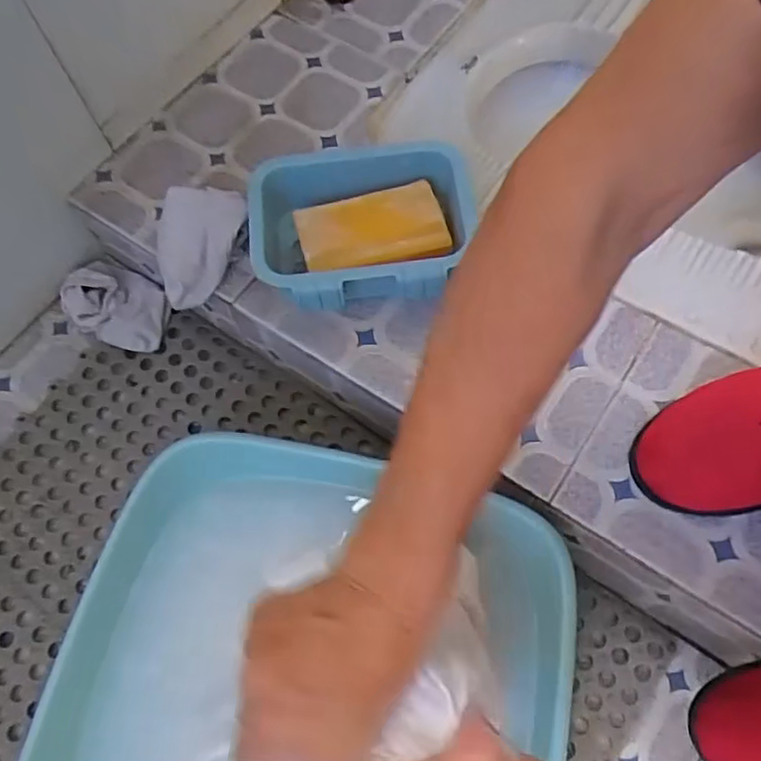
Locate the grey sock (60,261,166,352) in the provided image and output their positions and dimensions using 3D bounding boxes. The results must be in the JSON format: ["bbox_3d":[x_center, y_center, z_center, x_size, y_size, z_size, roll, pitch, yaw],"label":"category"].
[{"bbox_3d":[-0.246,-0.070,0.622,0.103,0.037,0.073,28,71,14],"label":"grey sock"}]

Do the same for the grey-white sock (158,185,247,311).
[{"bbox_3d":[-0.145,-0.110,0.537,0.066,0.048,0.080,-1,67,3],"label":"grey-white sock"}]

